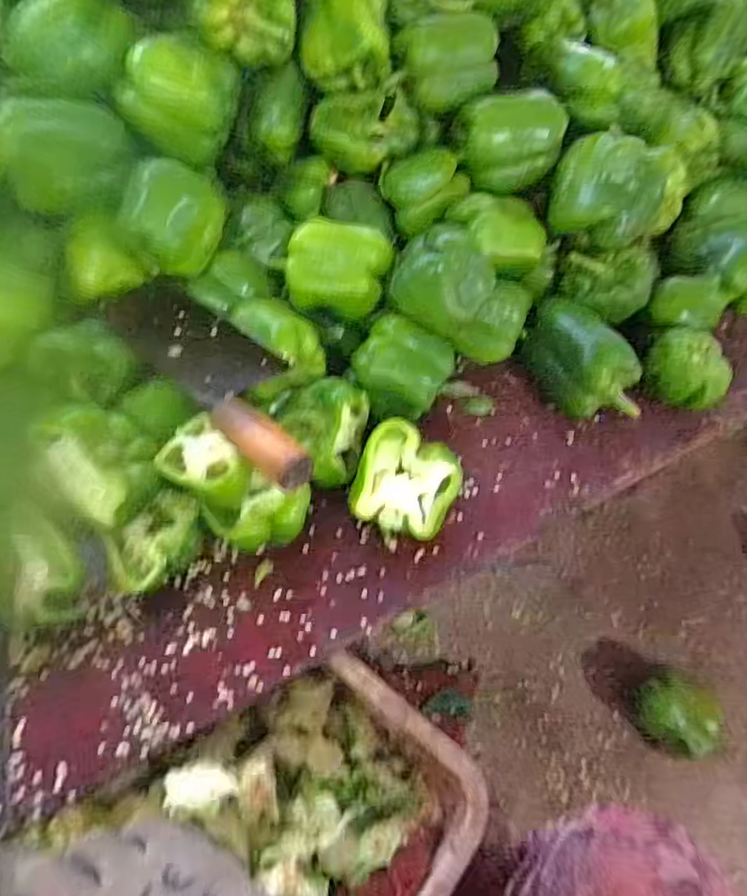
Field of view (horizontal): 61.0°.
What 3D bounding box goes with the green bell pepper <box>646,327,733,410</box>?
[{"bbox_3d":[0.323,-0.077,0.652,0.079,0.062,0.072,2,56,-4],"label":"green bell pepper"}]

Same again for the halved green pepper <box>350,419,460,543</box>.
[{"bbox_3d":[0.029,0.033,0.548,0.083,0.070,0.085,17,56,6],"label":"halved green pepper"}]

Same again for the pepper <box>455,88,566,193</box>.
[{"bbox_3d":[0.138,-0.310,0.638,0.100,0.066,0.070,-7,57,-10],"label":"pepper"}]

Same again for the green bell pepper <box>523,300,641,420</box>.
[{"bbox_3d":[0.207,-0.082,0.633,0.136,0.082,0.067,40,62,20],"label":"green bell pepper"}]

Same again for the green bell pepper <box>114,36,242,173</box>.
[{"bbox_3d":[-0.170,-0.308,0.561,0.102,0.087,0.064,-9,58,-11],"label":"green bell pepper"}]

